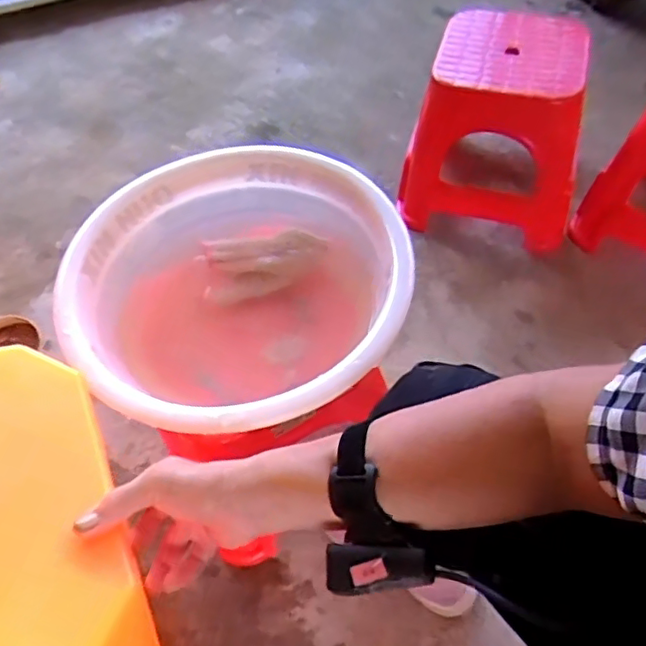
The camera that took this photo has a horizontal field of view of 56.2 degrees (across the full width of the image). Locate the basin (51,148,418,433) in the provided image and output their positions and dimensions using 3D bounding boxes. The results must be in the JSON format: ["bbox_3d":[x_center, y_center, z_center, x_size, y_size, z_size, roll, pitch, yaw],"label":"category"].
[{"bbox_3d":[-0.103,-0.029,0.720,0.353,0.152,0.379,-2,57,3],"label":"basin"}]

